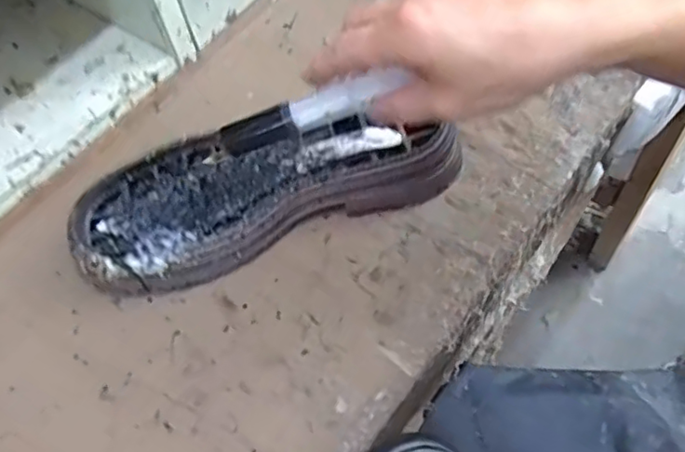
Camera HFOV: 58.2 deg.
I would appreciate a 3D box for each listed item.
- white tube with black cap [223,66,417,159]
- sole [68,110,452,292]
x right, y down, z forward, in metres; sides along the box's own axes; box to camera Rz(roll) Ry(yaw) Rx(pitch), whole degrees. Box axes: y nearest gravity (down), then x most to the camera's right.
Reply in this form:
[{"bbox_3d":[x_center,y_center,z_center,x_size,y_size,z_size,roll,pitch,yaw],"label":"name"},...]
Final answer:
[{"bbox_3d":[-0.020,-0.065,0.351,0.117,0.015,0.021,-17,55,26],"label":"white tube with black cap"},{"bbox_3d":[-0.049,-0.031,0.409,0.256,0.037,0.096,-19,59,-7],"label":"sole"}]

